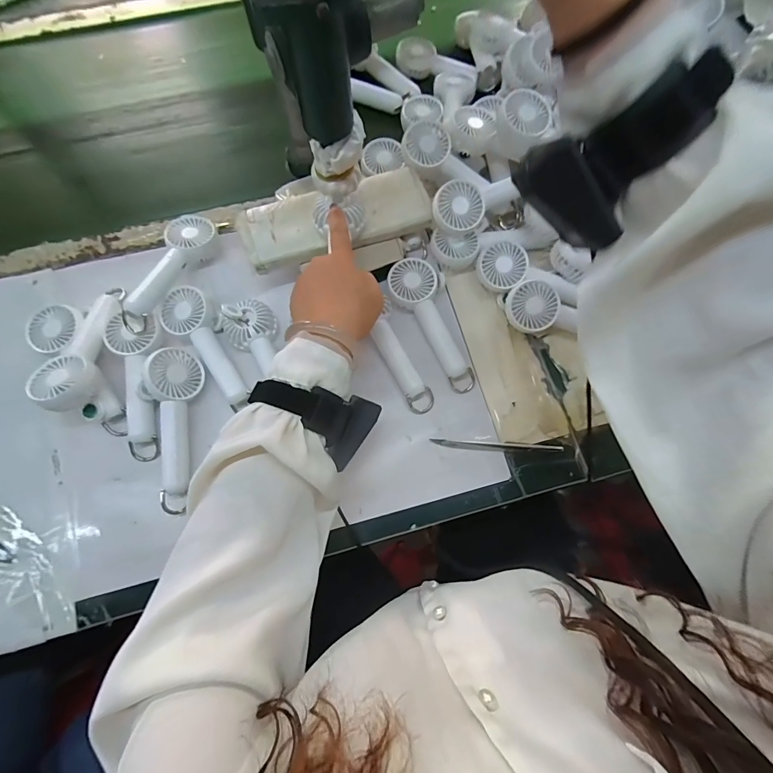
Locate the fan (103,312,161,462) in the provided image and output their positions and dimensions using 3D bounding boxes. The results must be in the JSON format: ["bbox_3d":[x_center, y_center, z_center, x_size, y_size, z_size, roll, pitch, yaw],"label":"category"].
[{"bbox_3d":[-0.262,-0.006,0.415,0.054,0.032,0.160,-18,72,-3],"label":"fan"}]

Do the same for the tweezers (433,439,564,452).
[{"bbox_3d":[0.118,0.064,0.414,0.133,0.013,0.008,3,72,4],"label":"tweezers"}]

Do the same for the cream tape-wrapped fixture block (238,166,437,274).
[{"bbox_3d":[-0.059,-0.194,0.443,0.213,0.023,0.076,-18,72,-3],"label":"cream tape-wrapped fixture block"}]

